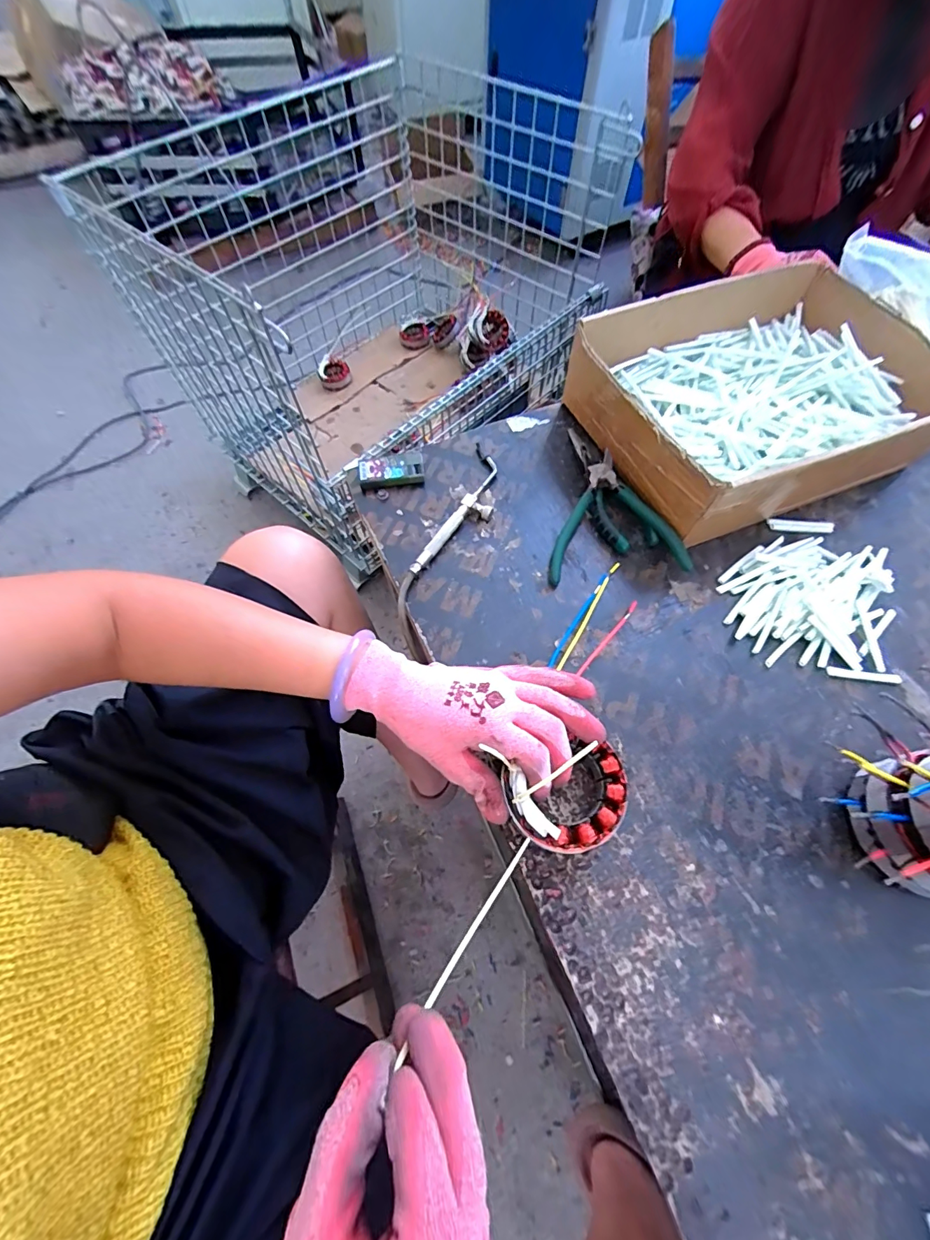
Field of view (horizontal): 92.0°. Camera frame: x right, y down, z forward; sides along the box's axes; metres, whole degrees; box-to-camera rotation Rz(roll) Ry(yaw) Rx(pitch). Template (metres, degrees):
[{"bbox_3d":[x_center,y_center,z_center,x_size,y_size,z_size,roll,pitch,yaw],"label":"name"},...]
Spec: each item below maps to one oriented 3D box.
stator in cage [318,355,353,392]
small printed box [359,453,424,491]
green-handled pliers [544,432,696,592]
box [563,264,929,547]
[{"bbox_3d":[-0.354,-0.670,1.219,0.080,0.045,0.090,-14,65,-7],"label":"stator in cage"},{"bbox_3d":[-0.076,-0.155,0.469,0.065,0.017,0.032,-9,64,-4],"label":"small printed box"},{"bbox_3d":[0.135,-0.120,0.446,0.122,0.029,0.169,-4,64,-2],"label":"green-handled pliers"},{"bbox_3d":[0.299,-0.228,0.463,0.327,0.089,0.235,-20,65,-9],"label":"box"}]

